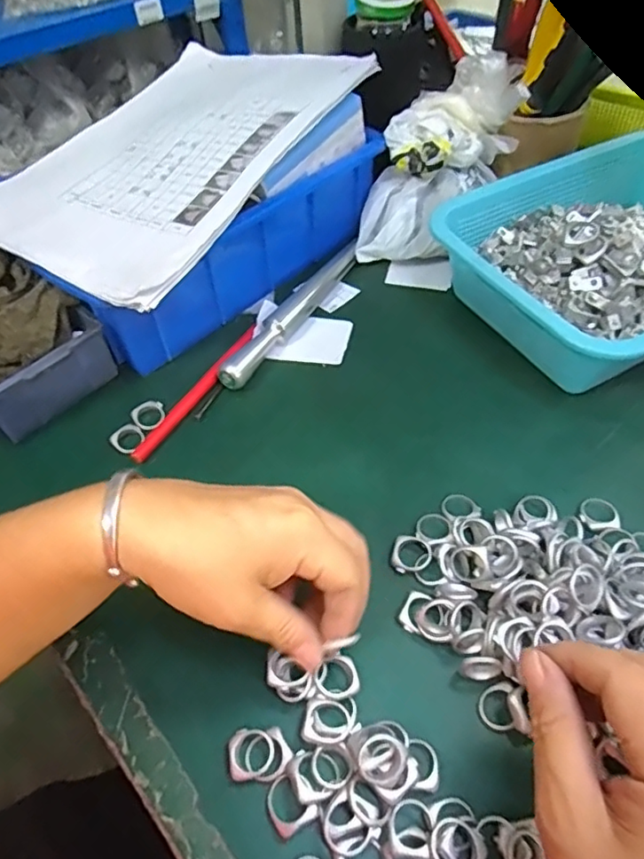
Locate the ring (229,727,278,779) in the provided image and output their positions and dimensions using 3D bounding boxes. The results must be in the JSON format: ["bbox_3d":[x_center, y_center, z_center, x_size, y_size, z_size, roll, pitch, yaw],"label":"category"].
[{"bbox_3d":[-0.033,0.151,0.268,0.022,0.004,0.020,-2,50,2],"label":"ring"}]

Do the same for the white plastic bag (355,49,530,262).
[{"bbox_3d":[0.097,-0.223,0.490,0.092,0.079,0.188,44,104,32],"label":"white plastic bag"}]

